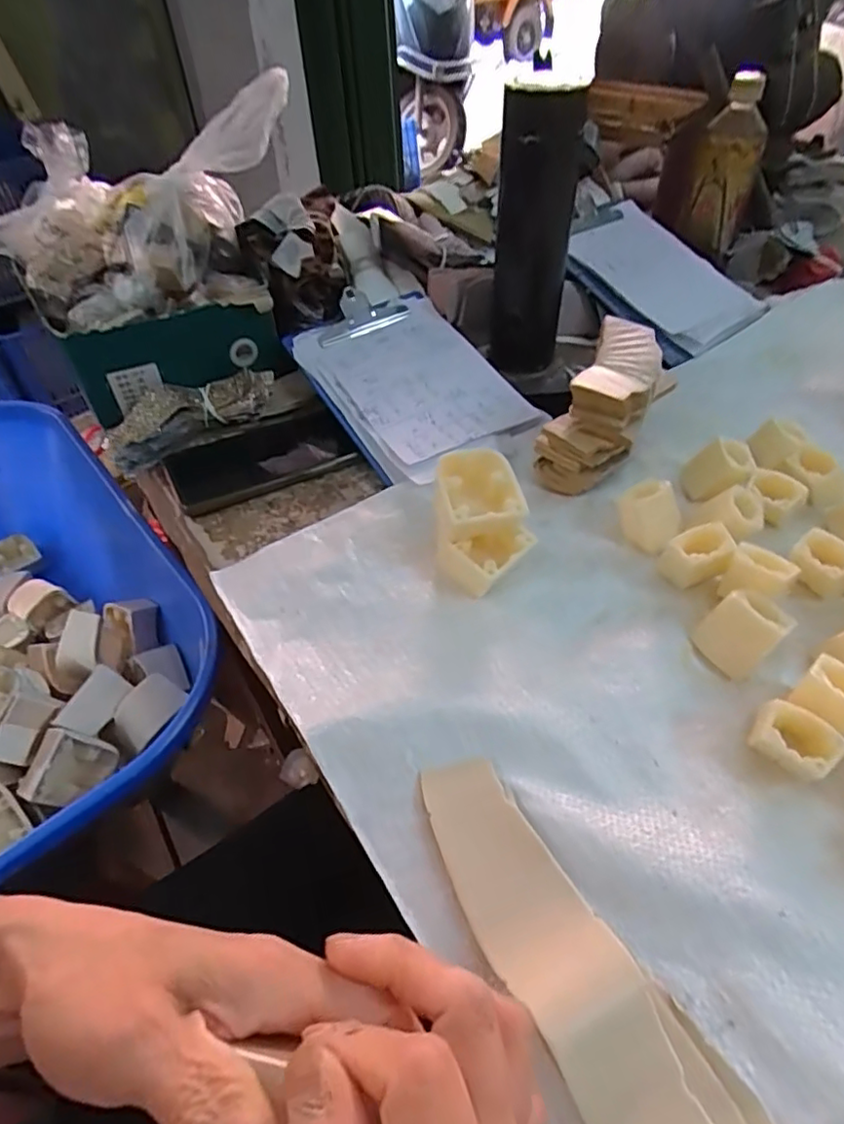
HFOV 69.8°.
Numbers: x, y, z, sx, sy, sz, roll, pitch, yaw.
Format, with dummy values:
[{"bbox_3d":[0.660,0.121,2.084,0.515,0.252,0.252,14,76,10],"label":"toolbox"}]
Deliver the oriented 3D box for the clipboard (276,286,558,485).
[{"bbox_3d":[-0.012,-0.162,0.531,0.151,0.018,0.215,-26,60,-21],"label":"clipboard"}]

